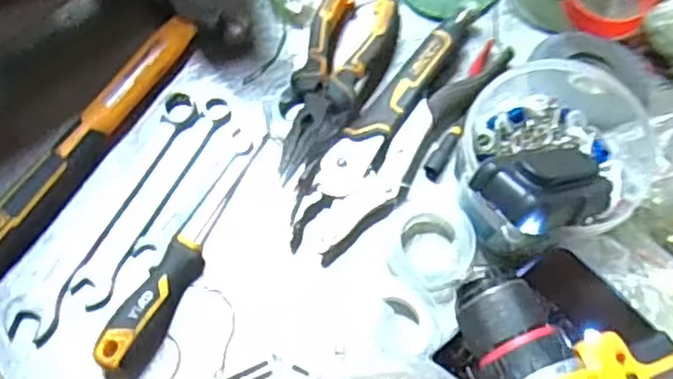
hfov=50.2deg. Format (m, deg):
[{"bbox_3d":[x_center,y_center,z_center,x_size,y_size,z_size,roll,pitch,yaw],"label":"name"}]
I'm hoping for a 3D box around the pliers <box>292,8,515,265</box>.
[{"bbox_3d":[0.049,-0.042,0.524,0.059,0.029,0.216,37,73,13],"label":"pliers"}]

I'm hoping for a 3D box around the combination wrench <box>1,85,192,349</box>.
[{"bbox_3d":[-0.163,0.014,0.514,0.031,0.009,0.205,26,69,10],"label":"combination wrench"}]

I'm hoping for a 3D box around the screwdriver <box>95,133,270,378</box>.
[{"bbox_3d":[-0.102,0.040,0.491,0.029,0.029,0.193,25,70,9],"label":"screwdriver"}]

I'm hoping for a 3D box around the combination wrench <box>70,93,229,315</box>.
[{"bbox_3d":[-0.128,0.006,0.518,0.023,0.009,0.175,28,69,11],"label":"combination wrench"}]

